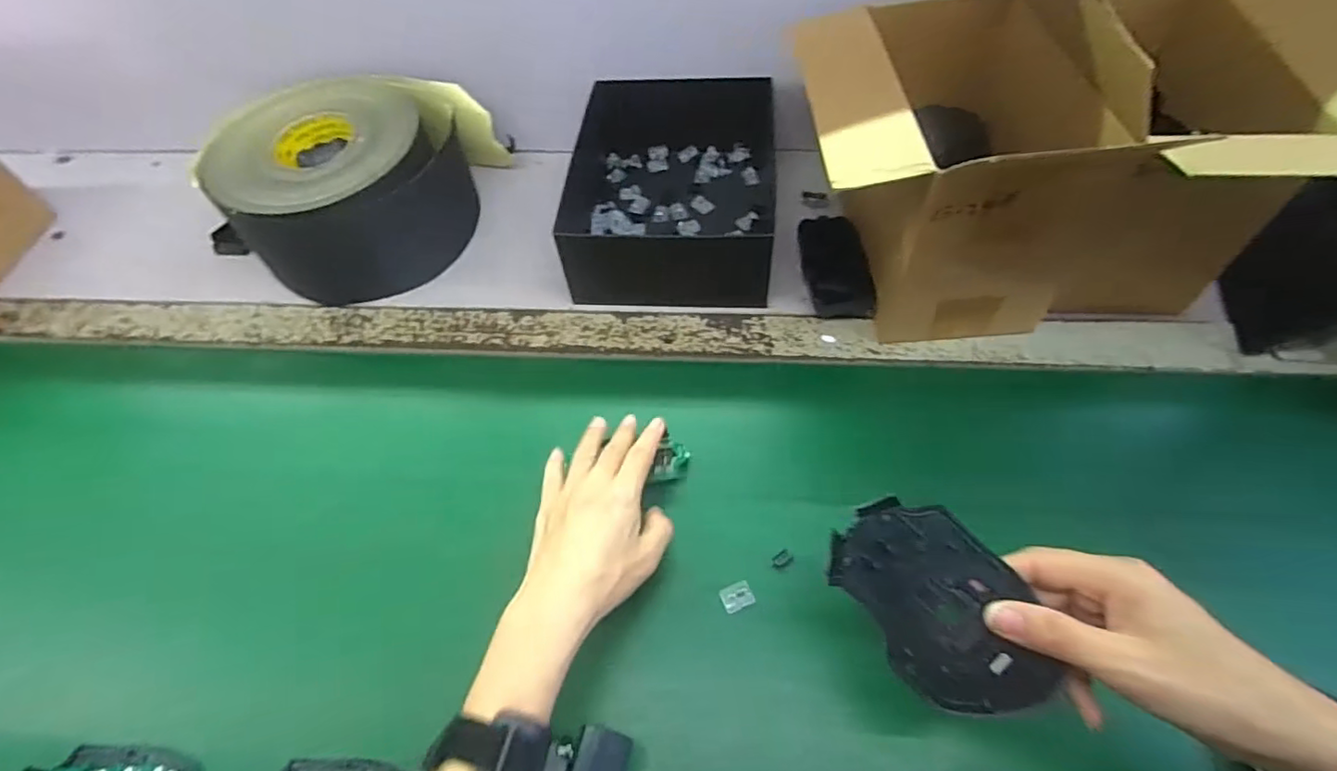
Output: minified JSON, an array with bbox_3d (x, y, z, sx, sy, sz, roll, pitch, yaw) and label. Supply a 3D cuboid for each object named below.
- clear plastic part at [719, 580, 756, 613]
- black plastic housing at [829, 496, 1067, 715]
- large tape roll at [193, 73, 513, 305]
[{"bbox_3d":[0.046,0.142,0.409,0.020,0.006,0.017,-20,57,-14],"label":"clear plastic part"},{"bbox_3d":[0.141,0.114,0.313,0.073,0.017,0.118,-39,73,10],"label":"black plastic housing"},{"bbox_3d":[-0.315,-0.211,0.604,0.211,0.107,0.213,20,57,13],"label":"large tape roll"}]

